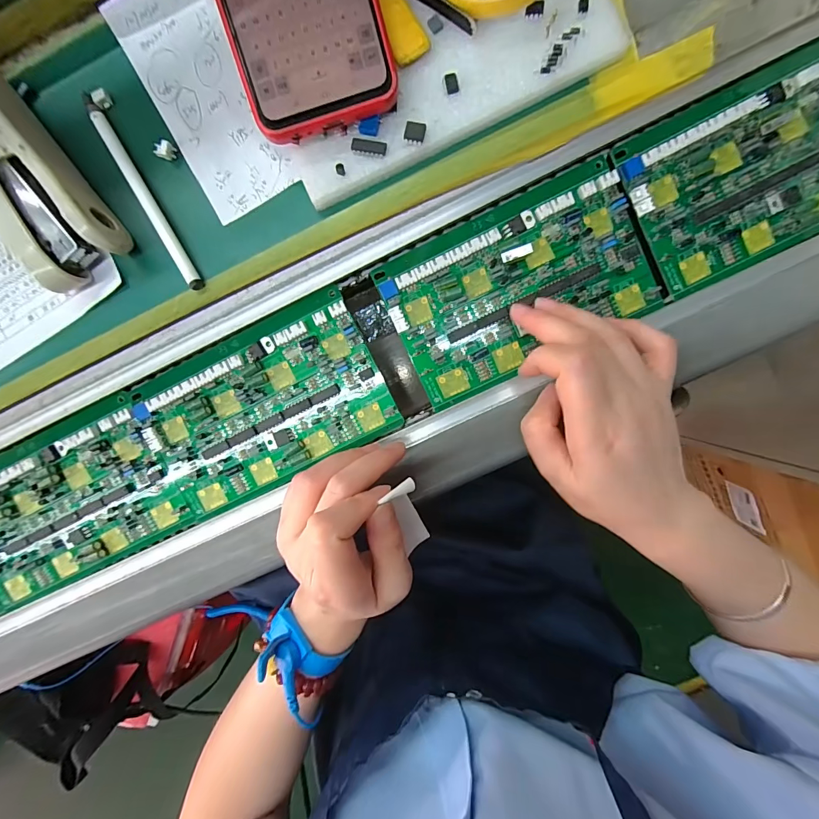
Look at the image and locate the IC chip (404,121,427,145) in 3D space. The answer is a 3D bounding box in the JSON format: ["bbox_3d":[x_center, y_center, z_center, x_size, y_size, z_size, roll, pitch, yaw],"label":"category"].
[{"bbox_3d":[0.003,-0.150,0.211,0.011,0.005,0.010,12,96,-3],"label":"IC chip"}]

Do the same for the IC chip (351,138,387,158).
[{"bbox_3d":[-0.022,-0.144,0.212,0.019,0.004,0.008,8,96,-2],"label":"IC chip"}]

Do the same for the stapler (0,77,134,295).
[{"bbox_3d":[-0.215,-0.127,0.214,0.050,0.029,0.114,-35,96,2],"label":"stapler"}]

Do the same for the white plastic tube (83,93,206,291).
[{"bbox_3d":[-0.156,-0.126,0.226,0.008,0.012,0.124,-30,96,2],"label":"white plastic tube"}]

